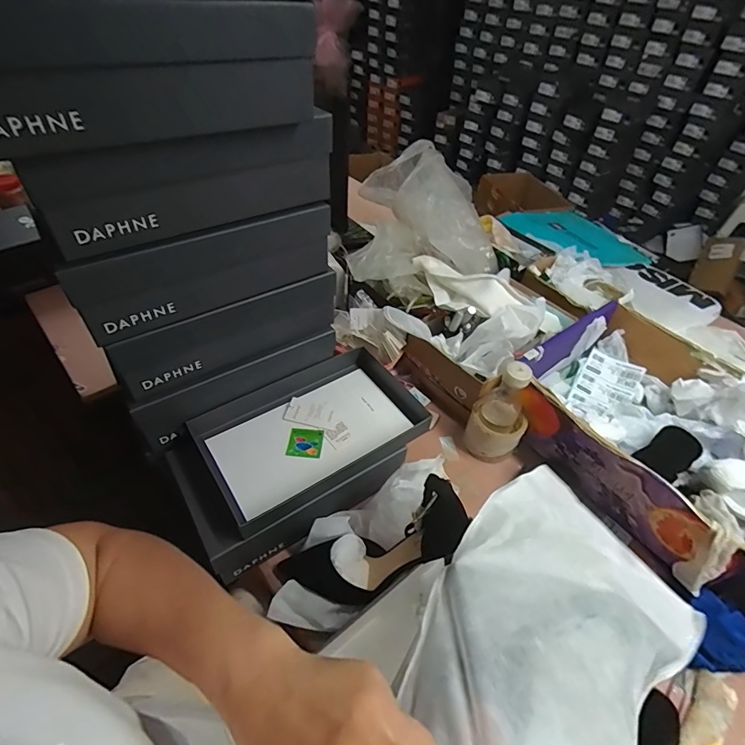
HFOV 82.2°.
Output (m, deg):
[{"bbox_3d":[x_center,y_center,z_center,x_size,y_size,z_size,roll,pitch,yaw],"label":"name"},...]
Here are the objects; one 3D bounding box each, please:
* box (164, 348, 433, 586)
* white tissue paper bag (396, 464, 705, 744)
[{"bbox_3d":[-0.092,0.111,0.642,0.356,0.115,0.196,-27,55,-26],"label":"box"},{"bbox_3d":[0.138,0.197,0.358,0.325,0.038,0.193,-4,38,-40],"label":"white tissue paper bag"}]

